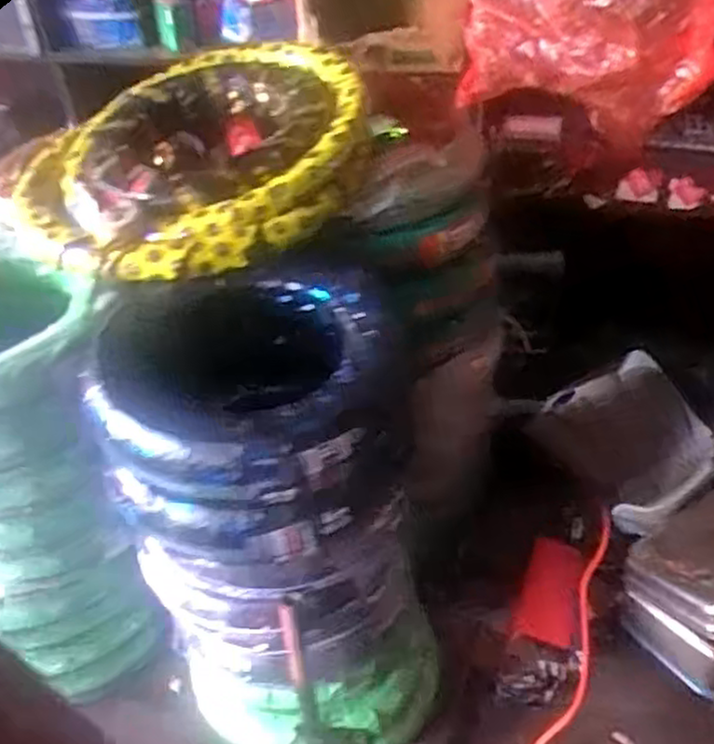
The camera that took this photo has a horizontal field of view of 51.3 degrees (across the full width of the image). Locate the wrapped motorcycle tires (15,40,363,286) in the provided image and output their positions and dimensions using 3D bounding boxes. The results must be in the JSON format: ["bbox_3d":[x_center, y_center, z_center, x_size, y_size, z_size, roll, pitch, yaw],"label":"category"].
[{"bbox_3d":[-0.260,-0.369,1.185,0.539,0.122,0.572,-16,46,-16],"label":"wrapped motorcycle tires"}]

